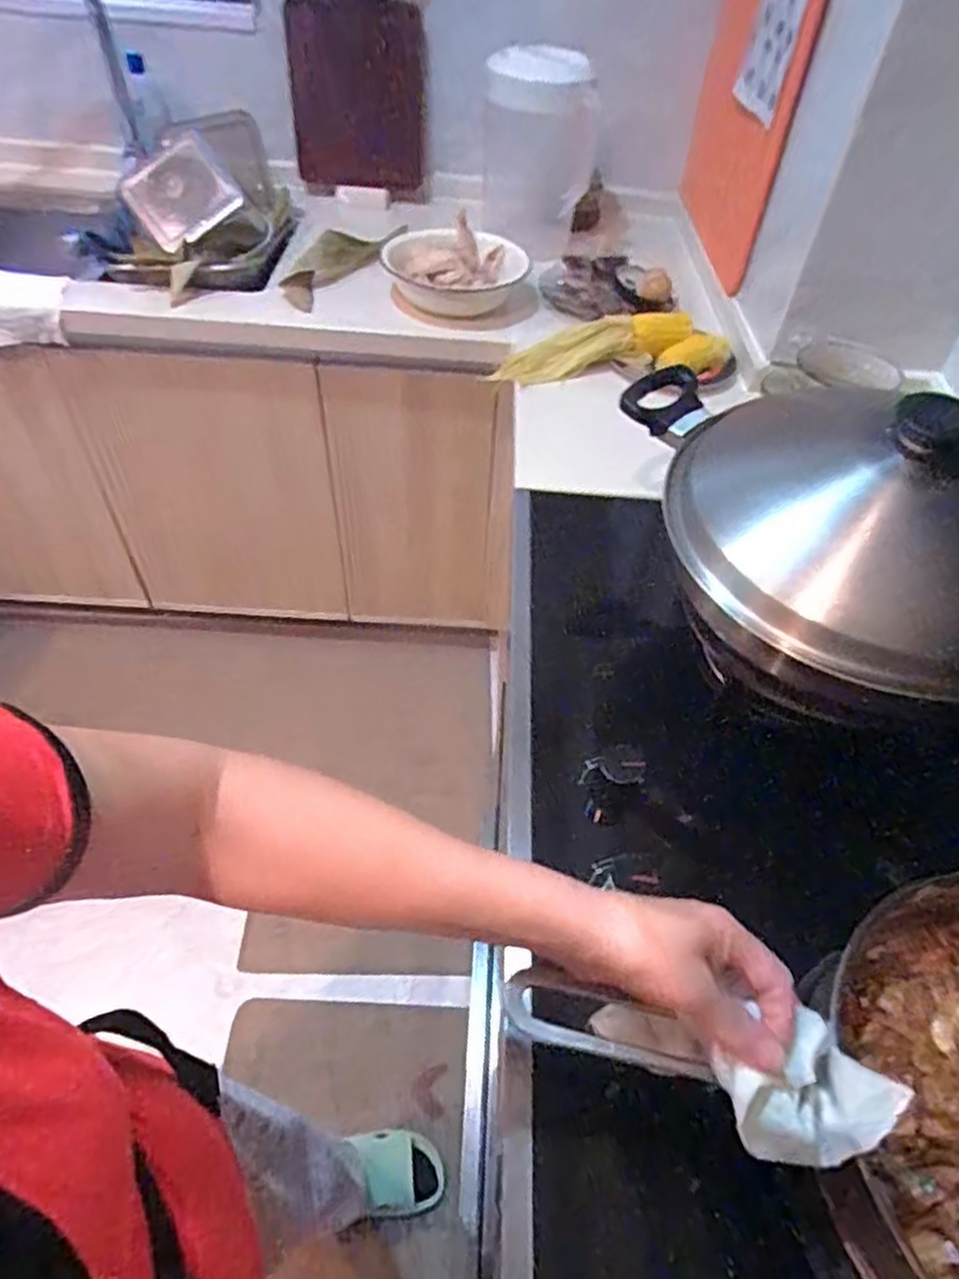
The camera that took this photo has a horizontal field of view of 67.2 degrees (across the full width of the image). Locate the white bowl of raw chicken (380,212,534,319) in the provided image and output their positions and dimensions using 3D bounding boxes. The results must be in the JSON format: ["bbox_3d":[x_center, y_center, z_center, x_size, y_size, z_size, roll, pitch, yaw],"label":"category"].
[{"bbox_3d":[-0.037,-0.604,1.177,0.230,0.099,0.178,9,49,3],"label":"white bowl of raw chicken"}]

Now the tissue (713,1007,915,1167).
[{"bbox_3d":[0.159,0.225,0.353,0.066,0.040,0.057,-22,54,-22],"label":"tissue"}]

